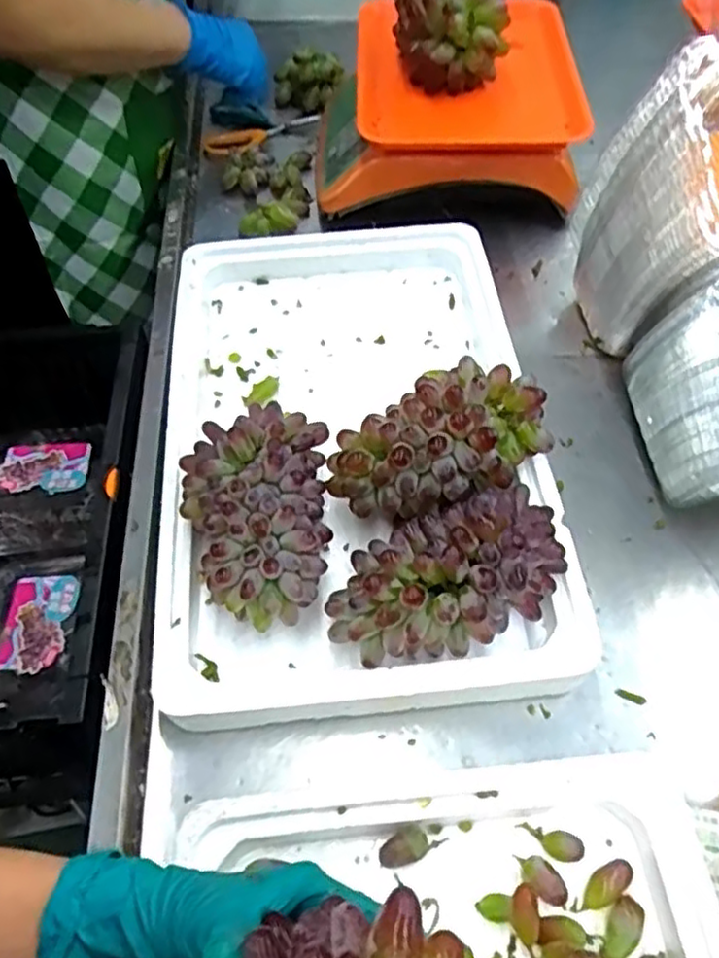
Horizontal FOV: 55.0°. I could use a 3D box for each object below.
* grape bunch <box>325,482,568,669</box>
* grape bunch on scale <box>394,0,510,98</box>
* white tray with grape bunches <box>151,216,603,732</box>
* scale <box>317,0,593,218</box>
[{"bbox_3d":[0.059,0.064,0.460,0.158,0.064,0.089,-22,59,-13],"label":"grape bunch"},{"bbox_3d":[0.092,-0.443,0.697,0.109,0.091,0.087,2,57,-1],"label":"grape bunch on scale"},{"bbox_3d":[-0.008,-0.061,0.567,0.303,0.105,0.476,-4,57,-2],"label":"white tray with grape bunches"},{"bbox_3d":[0.095,-0.420,0.771,0.276,0.112,0.253,0,57,1],"label":"scale"}]

